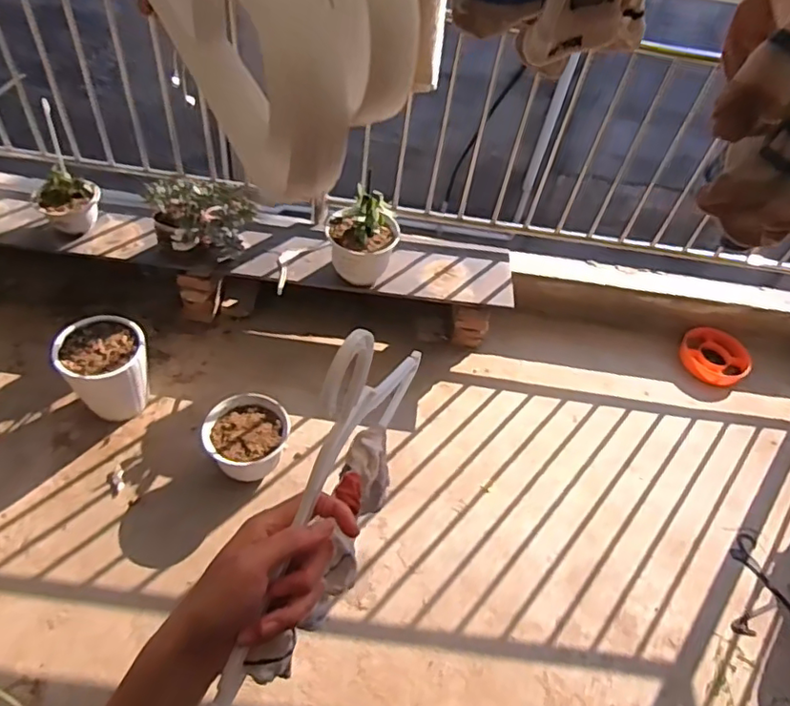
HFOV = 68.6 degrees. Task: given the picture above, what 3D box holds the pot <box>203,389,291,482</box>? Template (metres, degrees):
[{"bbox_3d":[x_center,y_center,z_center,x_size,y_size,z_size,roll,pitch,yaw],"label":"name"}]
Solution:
[{"bbox_3d":[-0.452,0.259,1.745,0.218,0.176,0.224,5,50,-5],"label":"pot"}]

